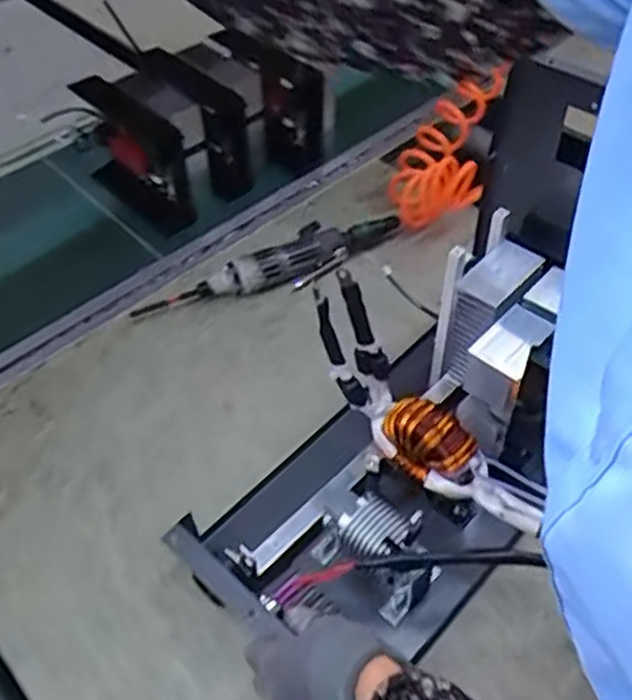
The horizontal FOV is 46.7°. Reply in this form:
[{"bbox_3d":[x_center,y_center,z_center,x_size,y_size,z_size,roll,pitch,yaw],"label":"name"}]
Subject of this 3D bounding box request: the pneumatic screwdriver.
[{"bbox_3d":[-0.048,-0.098,0.852,0.322,0.040,0.053,-17,49,-10],"label":"pneumatic screwdriver"}]

